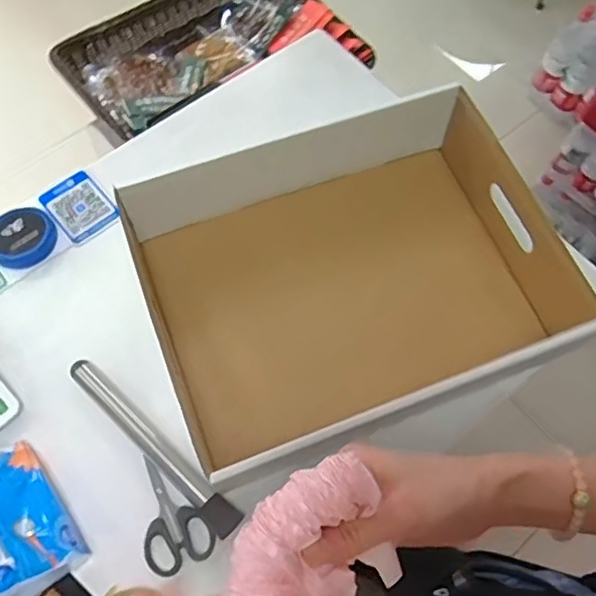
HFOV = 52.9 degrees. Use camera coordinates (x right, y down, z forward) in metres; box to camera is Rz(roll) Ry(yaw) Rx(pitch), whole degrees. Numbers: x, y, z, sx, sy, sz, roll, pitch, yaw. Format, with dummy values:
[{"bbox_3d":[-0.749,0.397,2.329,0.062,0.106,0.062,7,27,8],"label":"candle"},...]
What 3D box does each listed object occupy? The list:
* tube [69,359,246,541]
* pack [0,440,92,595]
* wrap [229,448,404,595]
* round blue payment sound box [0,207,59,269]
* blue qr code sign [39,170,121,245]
[{"bbox_3d":[-0.149,0.150,0.618,0.237,0.021,0.028,42,71,14],"label":"tube"},{"bbox_3d":[-0.272,0.208,0.545,0.099,0.079,0.131,-33,72,-16],"label":"pack"},{"bbox_3d":[0.003,0.146,0.316,0.078,0.054,0.118,41,71,14],"label":"wrap"},{"bbox_3d":[-0.324,-0.072,0.703,0.076,0.022,0.067,-37,73,-17],"label":"round blue payment sound box"},{"bbox_3d":[-0.266,-0.112,0.736,0.068,0.010,0.090,-38,77,-18],"label":"blue qr code sign"}]

